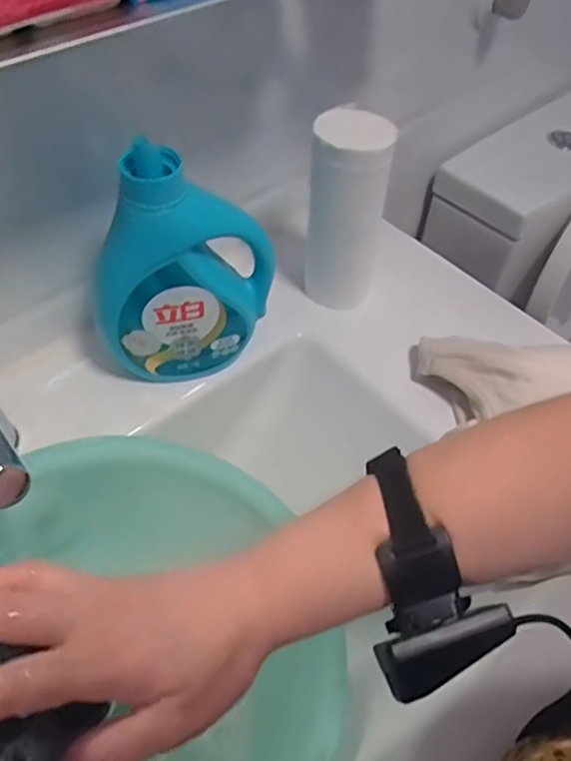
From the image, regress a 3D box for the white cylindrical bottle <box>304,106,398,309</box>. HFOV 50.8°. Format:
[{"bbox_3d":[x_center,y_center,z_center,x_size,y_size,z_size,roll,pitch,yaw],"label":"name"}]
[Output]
[{"bbox_3d":[0.057,-0.154,0.572,0.071,0.197,0.057,10,53,4],"label":"white cylindrical bottle"}]

